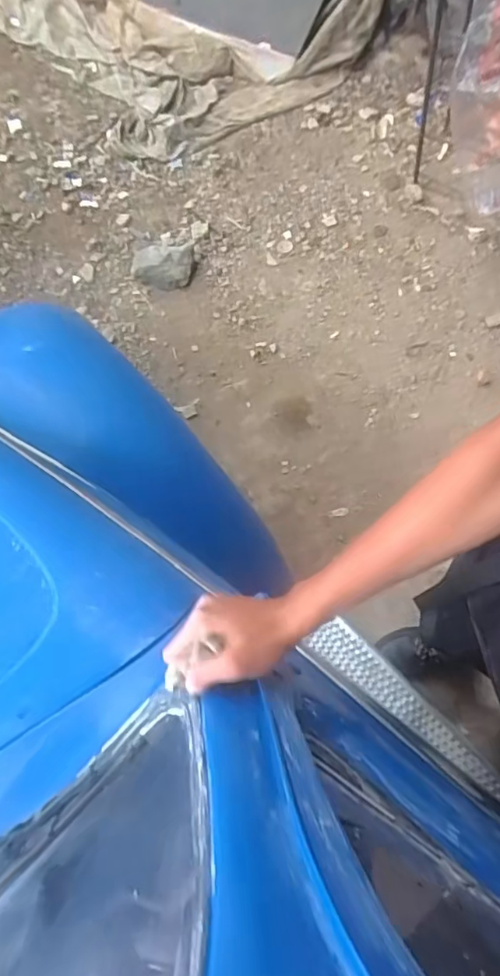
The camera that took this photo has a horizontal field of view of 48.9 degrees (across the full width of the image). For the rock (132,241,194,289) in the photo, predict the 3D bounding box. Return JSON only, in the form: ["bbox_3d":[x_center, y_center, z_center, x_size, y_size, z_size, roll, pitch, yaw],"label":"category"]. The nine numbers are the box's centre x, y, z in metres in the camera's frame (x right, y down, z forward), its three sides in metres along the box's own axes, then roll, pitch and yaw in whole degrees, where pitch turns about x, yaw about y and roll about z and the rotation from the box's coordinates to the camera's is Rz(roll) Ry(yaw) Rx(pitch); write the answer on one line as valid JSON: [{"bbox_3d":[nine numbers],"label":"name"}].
[{"bbox_3d":[-0.295,-0.751,1.799,0.202,0.089,0.181,0,71,5],"label":"rock"}]

